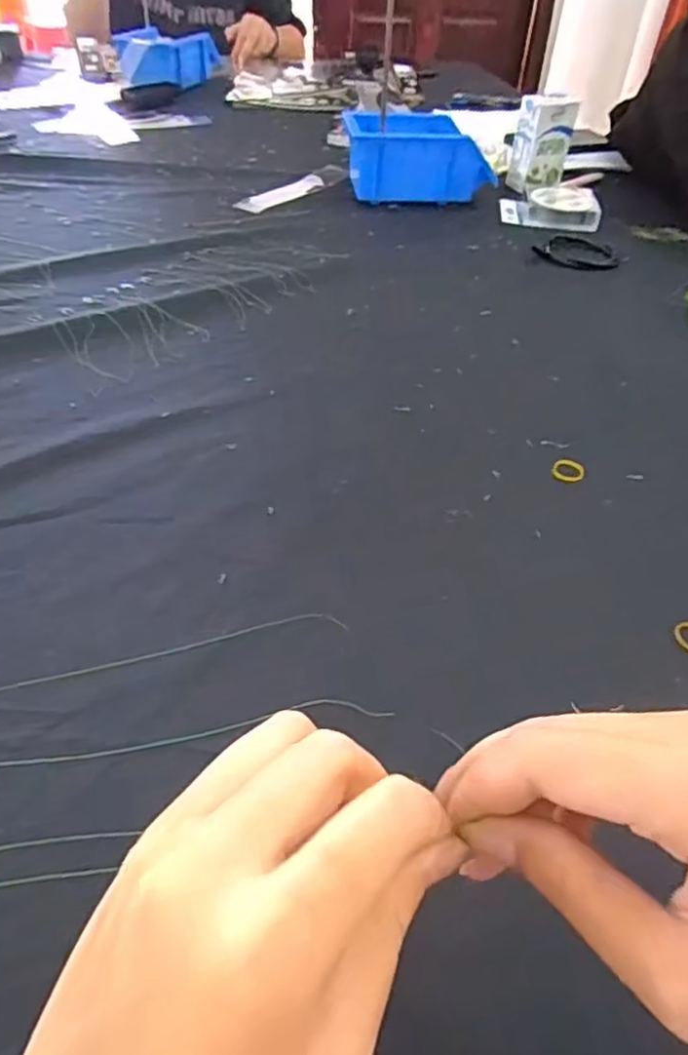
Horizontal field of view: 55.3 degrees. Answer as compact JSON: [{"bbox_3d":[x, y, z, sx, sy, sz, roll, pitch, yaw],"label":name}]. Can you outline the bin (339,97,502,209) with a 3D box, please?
[{"bbox_3d":[0.092,-0.472,0.833,0.180,0.084,0.115,-3,45,-5],"label":"bin"}]

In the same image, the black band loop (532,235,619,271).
[{"bbox_3d":[0.255,-0.302,0.717,0.078,0.009,0.086,-15,47,-16],"label":"black band loop"}]

